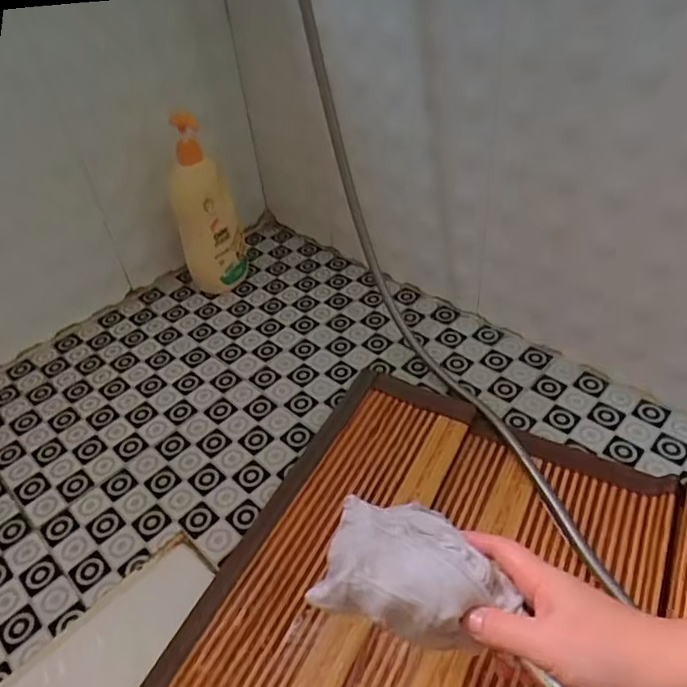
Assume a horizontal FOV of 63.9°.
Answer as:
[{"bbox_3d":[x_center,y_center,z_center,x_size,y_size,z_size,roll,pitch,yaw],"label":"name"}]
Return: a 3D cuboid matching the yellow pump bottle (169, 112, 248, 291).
[{"bbox_3d":[-0.220,-0.208,0.883,0.103,0.279,0.066,-18,42,-12],"label":"yellow pump bottle"}]

